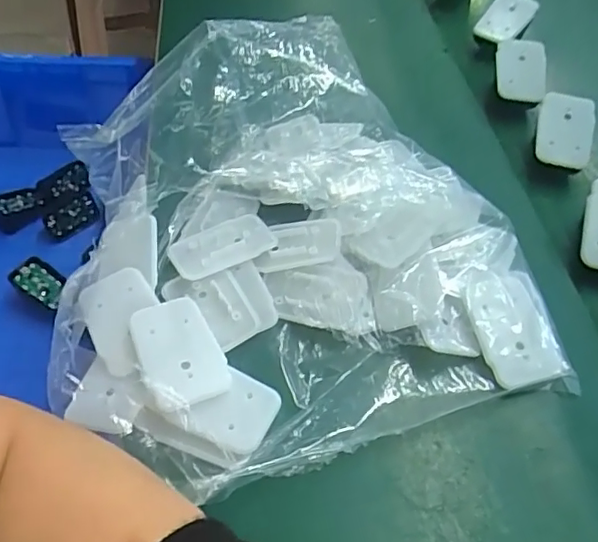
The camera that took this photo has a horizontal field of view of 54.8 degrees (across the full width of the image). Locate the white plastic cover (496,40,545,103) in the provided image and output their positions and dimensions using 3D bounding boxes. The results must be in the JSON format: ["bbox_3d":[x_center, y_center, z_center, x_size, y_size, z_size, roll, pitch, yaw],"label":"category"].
[{"bbox_3d":[0.198,-0.178,0.513,0.041,0.012,0.060,6,73,7],"label":"white plastic cover"}]

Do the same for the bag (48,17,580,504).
[{"bbox_3d":[-0.016,-0.038,0.365,0.290,0.075,0.300,-13,54,-13],"label":"bag"}]

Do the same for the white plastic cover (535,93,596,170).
[{"bbox_3d":[0.215,-0.113,0.464,0.042,0.007,0.059,12,81,7],"label":"white plastic cover"}]

